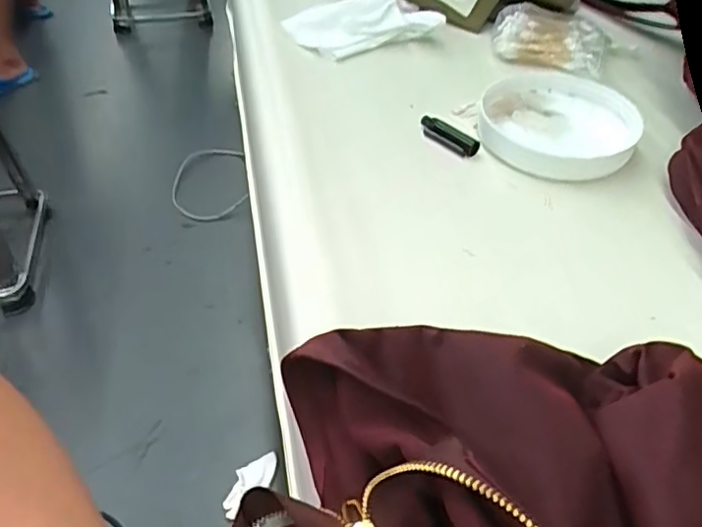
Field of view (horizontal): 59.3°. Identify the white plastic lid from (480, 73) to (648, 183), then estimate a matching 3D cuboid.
[{"bbox_3d":[0.148,-0.104,0.449,0.108,0.024,0.114,2,44,-2],"label":"white plastic lid"}]

